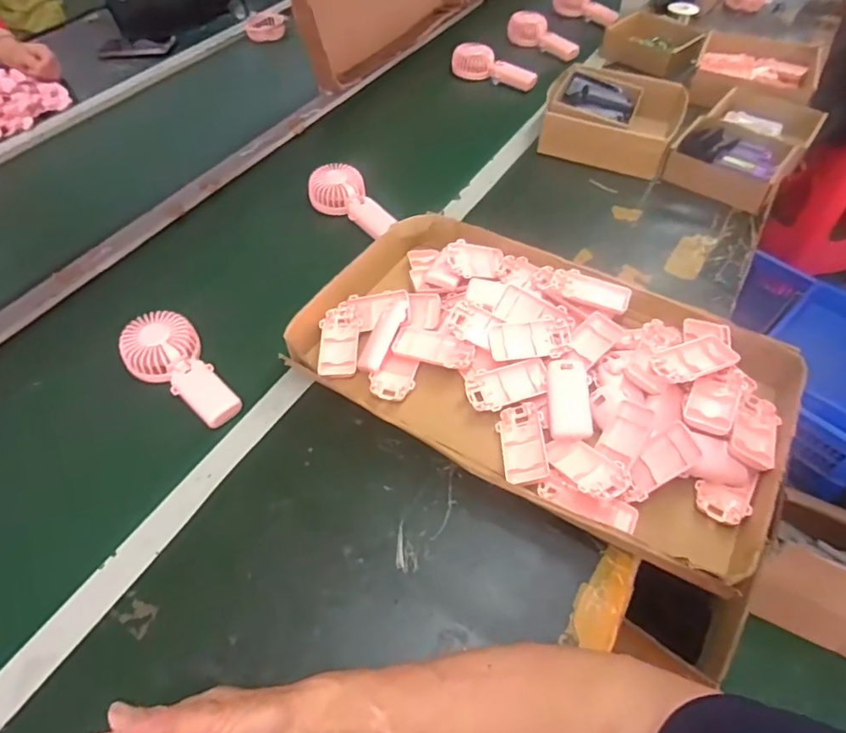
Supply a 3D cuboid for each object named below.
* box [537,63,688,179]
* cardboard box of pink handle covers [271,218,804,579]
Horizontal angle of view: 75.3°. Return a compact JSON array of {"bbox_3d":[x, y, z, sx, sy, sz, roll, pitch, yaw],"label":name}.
[{"bbox_3d":[0.330,-0.428,0.949,0.221,0.069,0.224,17,54,13],"label":"box"},{"bbox_3d":[0.129,-0.011,0.632,0.537,0.047,0.322,27,58,19],"label":"cardboard box of pink handle covers"}]

